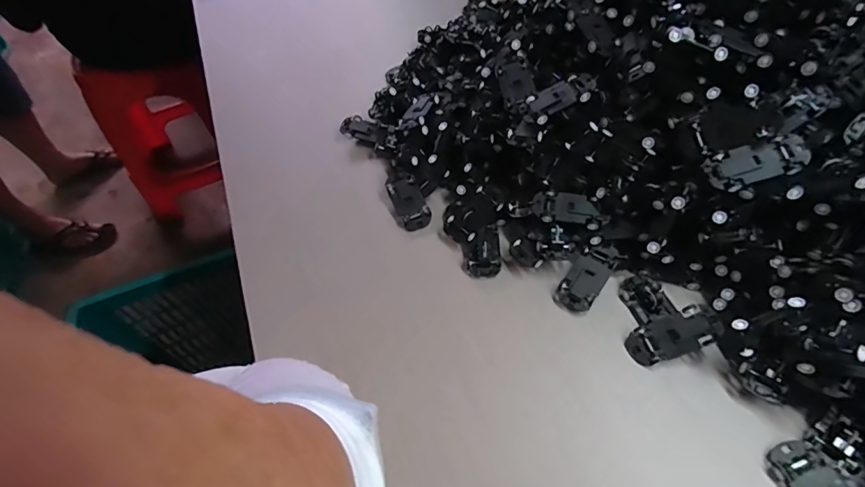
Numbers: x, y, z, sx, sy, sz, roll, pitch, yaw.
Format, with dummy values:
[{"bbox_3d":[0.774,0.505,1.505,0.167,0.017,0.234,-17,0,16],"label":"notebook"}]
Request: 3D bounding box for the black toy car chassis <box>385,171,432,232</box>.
[{"bbox_3d":[-0.024,-0.042,0.450,0.030,0.014,0.064,-22,56,-10],"label":"black toy car chassis"}]

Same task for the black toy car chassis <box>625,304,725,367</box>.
[{"bbox_3d":[0.183,0.069,0.352,0.066,0.008,0.030,-27,53,15],"label":"black toy car chassis"}]

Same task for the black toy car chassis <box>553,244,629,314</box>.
[{"bbox_3d":[0.131,0.026,0.386,0.030,0.016,0.066,32,63,24],"label":"black toy car chassis"}]

